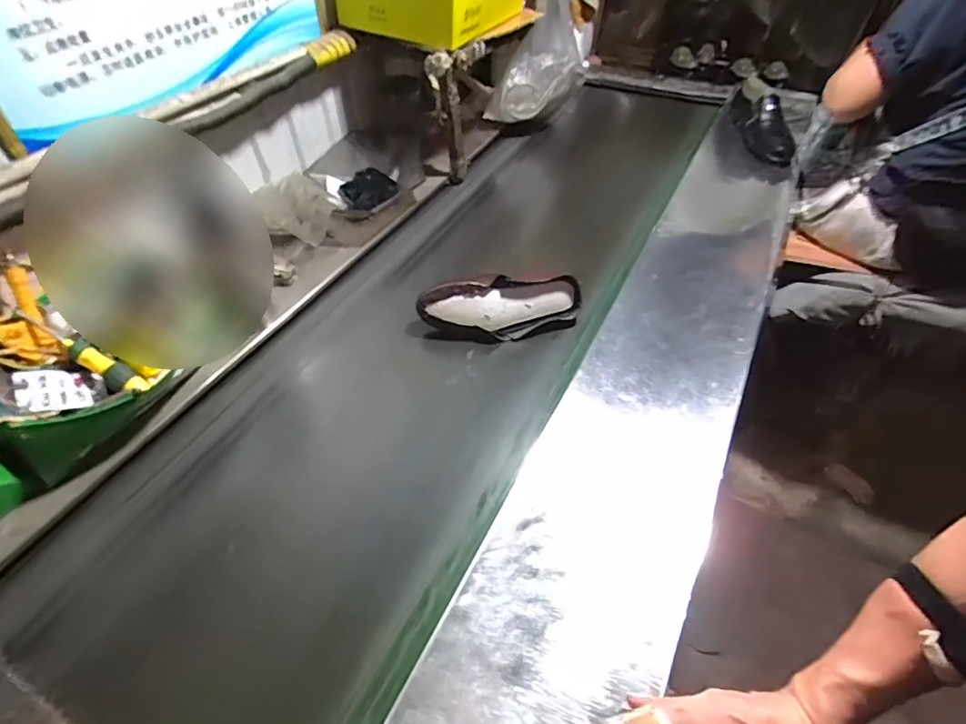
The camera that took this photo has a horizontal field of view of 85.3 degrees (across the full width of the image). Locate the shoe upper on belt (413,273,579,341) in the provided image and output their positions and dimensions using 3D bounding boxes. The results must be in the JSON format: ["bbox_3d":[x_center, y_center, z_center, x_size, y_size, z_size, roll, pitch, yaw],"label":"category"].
[{"bbox_3d":[0.029,-0.086,0.875,0.270,0.095,0.064,-3,48,-3],"label":"shoe upper on belt"}]

